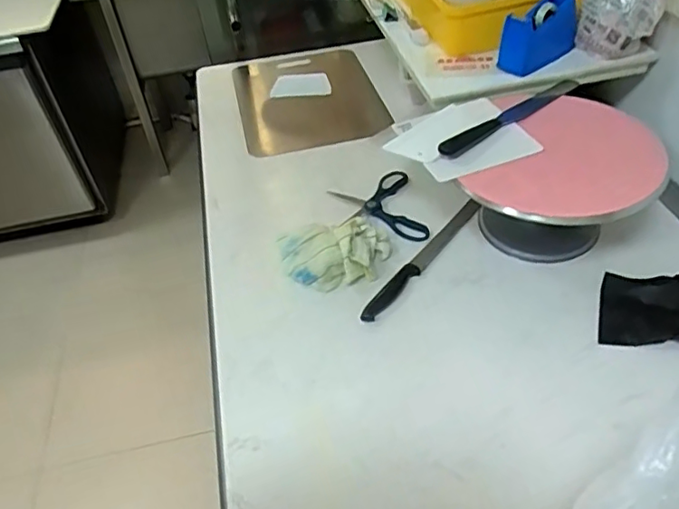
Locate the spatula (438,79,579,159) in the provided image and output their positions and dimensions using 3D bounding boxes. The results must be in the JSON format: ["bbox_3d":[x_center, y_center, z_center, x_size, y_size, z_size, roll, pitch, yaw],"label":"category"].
[{"bbox_3d":[0.262,-0.211,0.850,0.303,0.014,0.035,-32,50,-24],"label":"spatula"}]

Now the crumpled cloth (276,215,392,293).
[{"bbox_3d":[-0.003,-0.005,0.864,0.166,0.042,0.120,-15,45,-9],"label":"crumpled cloth"}]

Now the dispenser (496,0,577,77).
[{"bbox_3d":[0.333,-0.366,0.947,0.139,0.091,0.052,-29,49,-21],"label":"dispenser"}]

